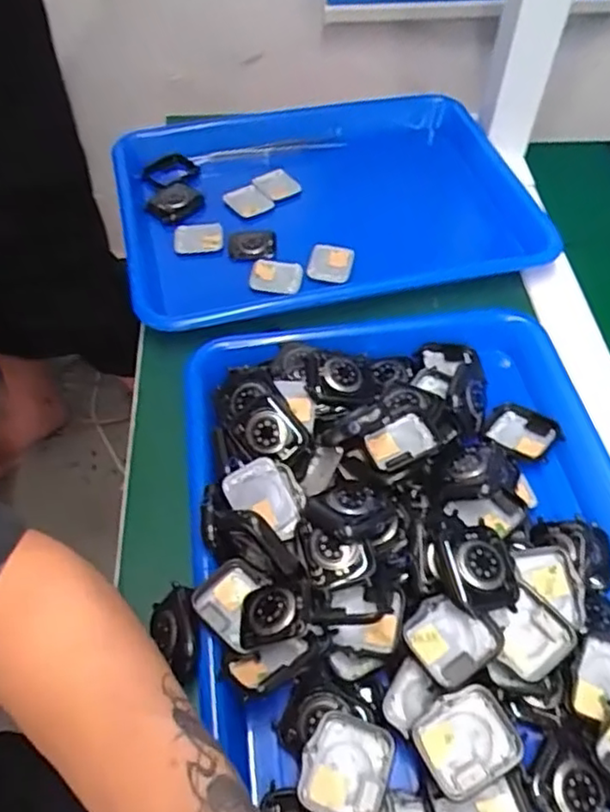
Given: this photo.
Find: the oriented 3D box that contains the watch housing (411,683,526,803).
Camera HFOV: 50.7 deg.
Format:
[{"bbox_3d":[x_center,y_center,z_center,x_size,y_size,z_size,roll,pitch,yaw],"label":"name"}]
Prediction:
[{"bbox_3d":[0.074,0.153,0.293,0.043,0.009,0.038,-29,66,-9],"label":"watch housing"}]

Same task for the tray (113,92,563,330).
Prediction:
[{"bbox_3d":[0.016,-0.173,0.565,0.348,0.068,0.260,-9,53,-6],"label":"tray"}]

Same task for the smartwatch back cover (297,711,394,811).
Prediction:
[{"bbox_3d":[0.019,0.165,0.291,0.036,0.009,0.043,14,54,11],"label":"smartwatch back cover"}]

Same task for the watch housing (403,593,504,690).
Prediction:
[{"bbox_3d":[0.072,0.112,0.313,0.039,0.016,0.037,-30,58,-20],"label":"watch housing"}]

